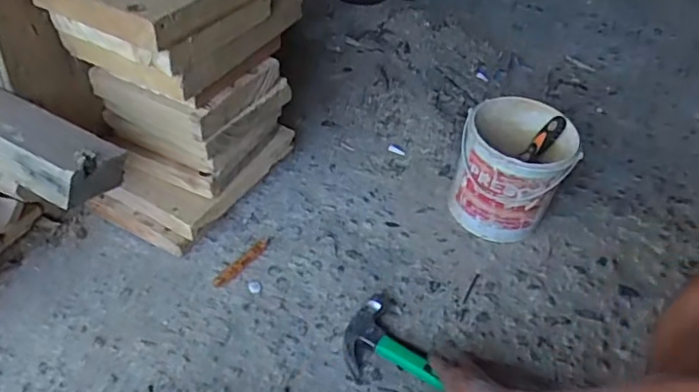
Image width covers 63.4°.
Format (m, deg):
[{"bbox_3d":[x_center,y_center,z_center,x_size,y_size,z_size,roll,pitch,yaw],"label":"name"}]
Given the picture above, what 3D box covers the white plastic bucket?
[{"bbox_3d":[0.282,-0.046,0.987,0.172,0.191,0.174,4,43,-4],"label":"white plastic bucket"}]

